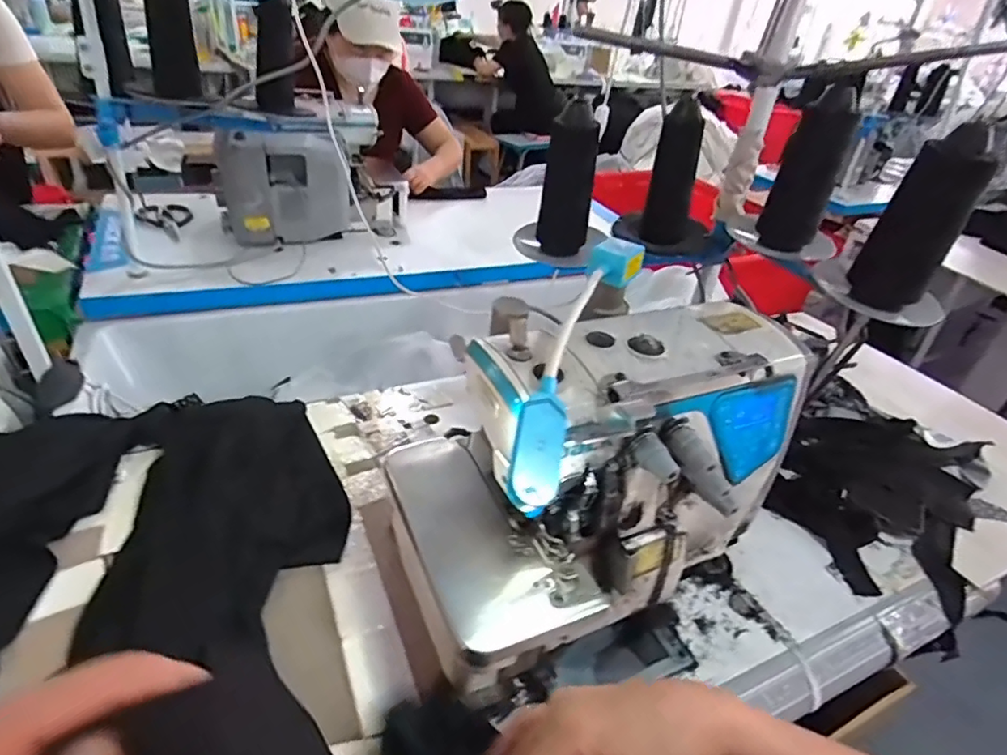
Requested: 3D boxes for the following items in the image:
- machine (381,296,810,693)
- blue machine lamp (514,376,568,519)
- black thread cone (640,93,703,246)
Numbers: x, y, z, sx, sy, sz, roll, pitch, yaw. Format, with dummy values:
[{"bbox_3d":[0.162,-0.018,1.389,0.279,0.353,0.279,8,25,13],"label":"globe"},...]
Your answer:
[{"bbox_3d":[0.096,0.073,0.504,0.333,0.232,0.198,-12,39,-26],"label":"machine"},{"bbox_3d":[0.025,0.043,0.363,0.031,0.013,0.091,9,68,2],"label":"blue machine lamp"},{"bbox_3d":[0.219,-0.260,0.703,0.062,0.162,0.060,17,35,12],"label":"black thread cone"}]

